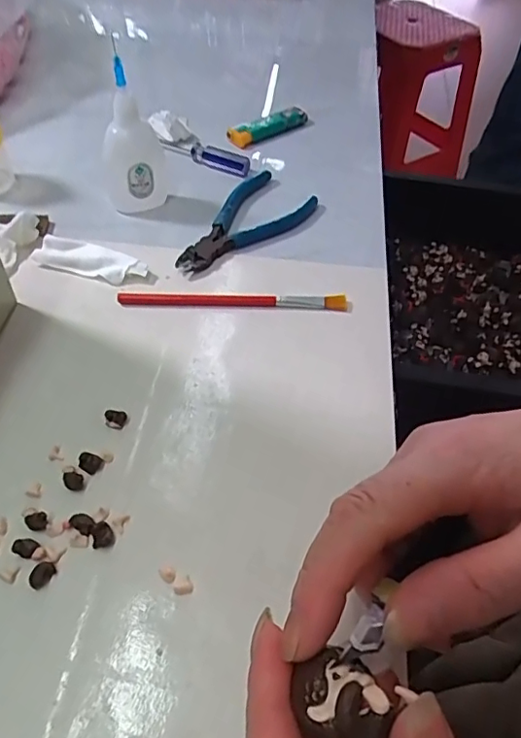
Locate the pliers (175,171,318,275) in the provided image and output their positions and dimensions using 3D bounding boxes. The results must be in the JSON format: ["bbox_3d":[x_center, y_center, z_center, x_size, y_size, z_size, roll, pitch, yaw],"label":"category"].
[{"bbox_3d":[-0.012,-0.104,0.399,0.054,0.011,0.124,29,55,20],"label":"pliers"}]

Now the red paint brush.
[{"bbox_3d":[-0.017,-0.043,0.348,0.143,0.007,0.008,1,50,-2],"label":"red paint brush"}]

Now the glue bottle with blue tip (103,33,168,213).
[{"bbox_3d":[-0.091,-0.162,0.385,0.043,0.105,0.031,-8,51,-9],"label":"glue bottle with blue tip"}]

